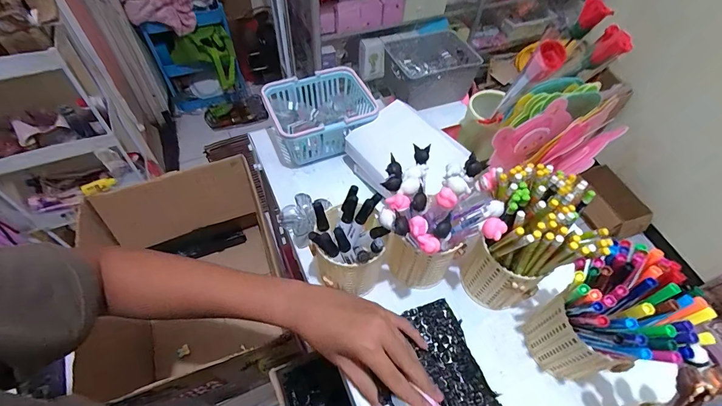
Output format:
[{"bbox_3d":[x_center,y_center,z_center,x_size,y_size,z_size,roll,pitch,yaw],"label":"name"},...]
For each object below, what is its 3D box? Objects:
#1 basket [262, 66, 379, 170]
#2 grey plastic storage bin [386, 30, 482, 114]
[{"bbox_3d":[-0.062,-0.135,0.592,0.165,0.092,0.127,-16,57,-14],"label":"basket"},{"bbox_3d":[0.123,-0.237,0.639,0.147,0.071,0.114,-17,57,-14],"label":"grey plastic storage bin"}]

